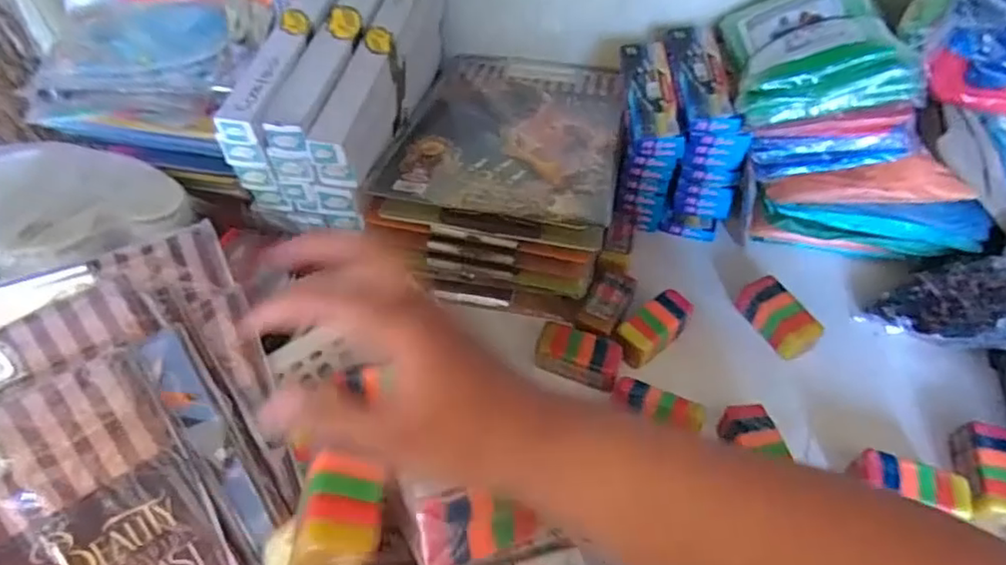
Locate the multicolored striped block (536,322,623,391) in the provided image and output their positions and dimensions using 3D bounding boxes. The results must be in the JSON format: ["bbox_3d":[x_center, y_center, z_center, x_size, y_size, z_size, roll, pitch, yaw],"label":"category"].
[{"bbox_3d":[0.072,0.073,0.577,0.080,0.032,0.047,15,54,12],"label":"multicolored striped block"}]

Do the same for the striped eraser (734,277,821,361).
[{"bbox_3d":[0.281,0.034,0.612,0.041,0.031,0.084,-24,56,-17],"label":"striped eraser"}]

